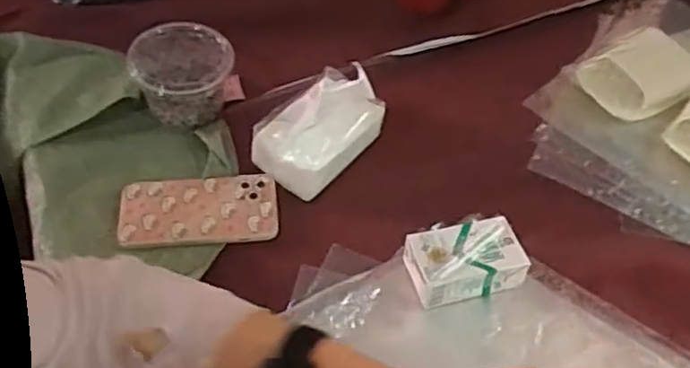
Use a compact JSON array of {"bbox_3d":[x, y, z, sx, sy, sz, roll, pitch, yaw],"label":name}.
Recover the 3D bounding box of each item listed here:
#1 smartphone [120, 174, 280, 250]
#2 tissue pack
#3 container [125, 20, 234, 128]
[{"bbox_3d":[-0.156,0.028,0.682,0.163,0.010,0.081,-3,54,-7],"label":"smartphone"},{"bbox_3d":[-0.027,-0.075,0.699,0.096,0.120,0.138,35,58,19],"label":"tissue pack"},{"bbox_3d":[-0.188,-0.124,0.748,0.114,0.082,0.094,-10,55,-13],"label":"container"}]

